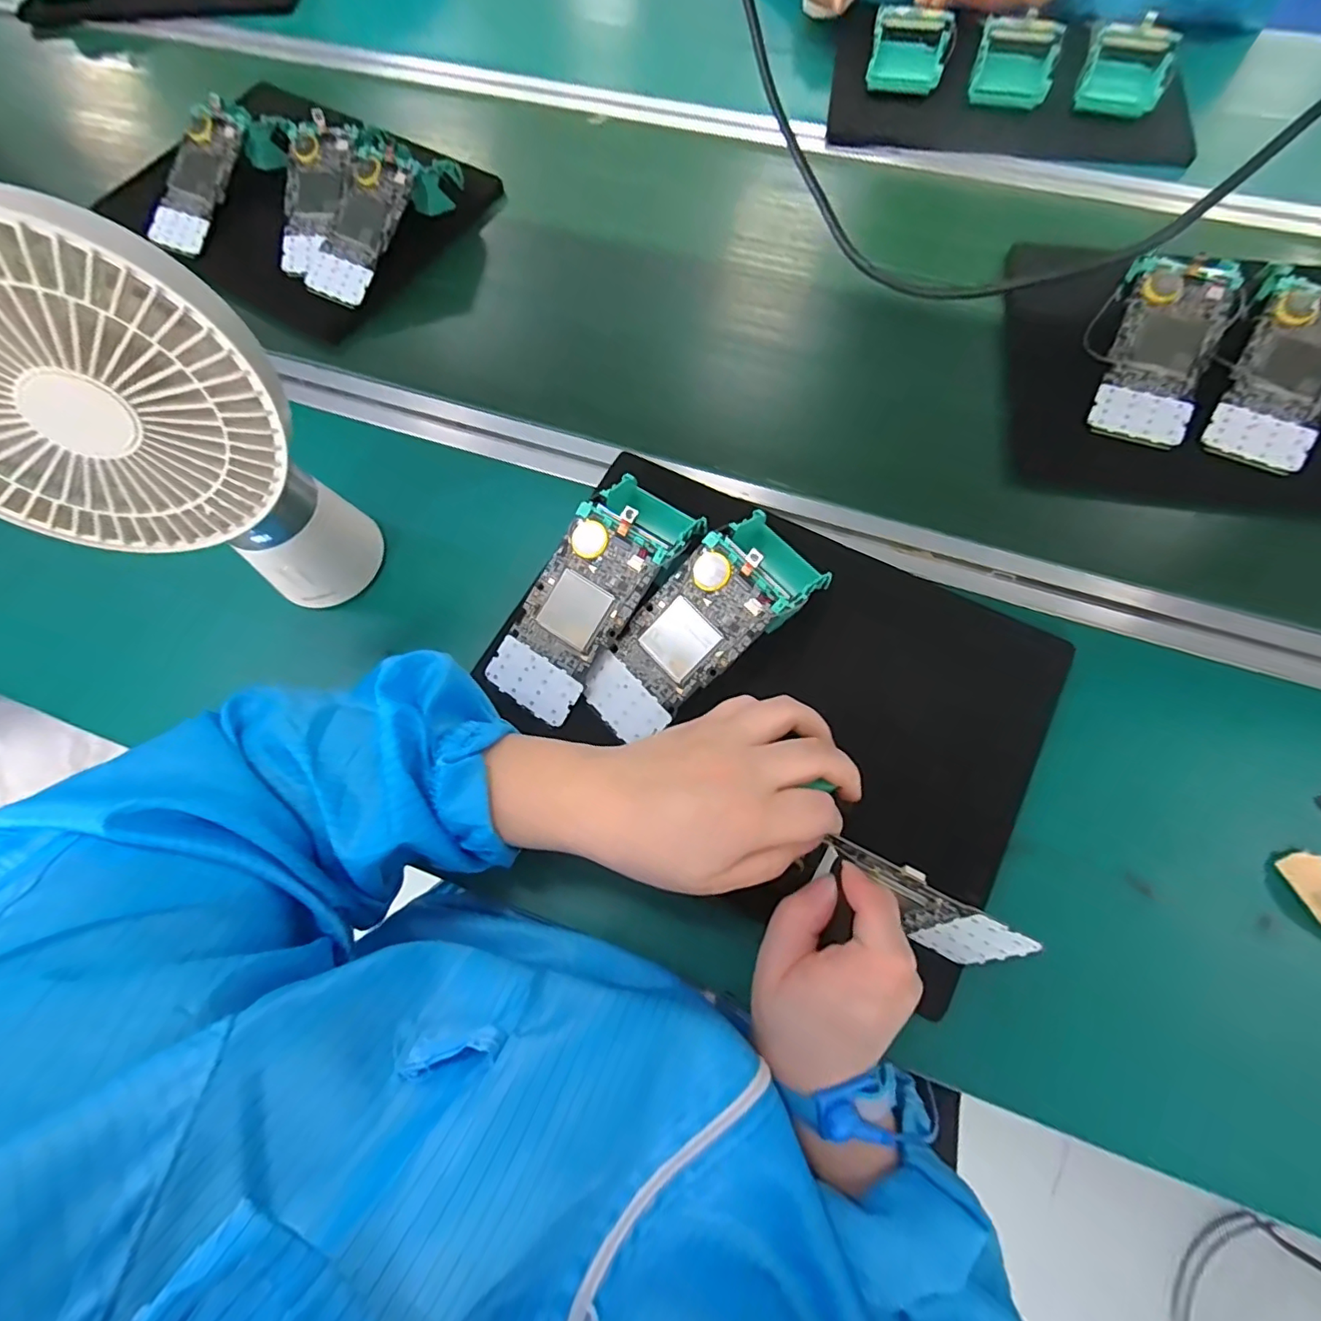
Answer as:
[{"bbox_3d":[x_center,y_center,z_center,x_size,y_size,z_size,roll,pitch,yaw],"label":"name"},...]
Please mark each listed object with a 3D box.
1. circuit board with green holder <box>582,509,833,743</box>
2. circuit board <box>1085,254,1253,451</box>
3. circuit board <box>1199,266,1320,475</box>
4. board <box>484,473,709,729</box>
[{"bbox_3d":[0.025,-0.022,0.368,0.169,0.051,0.074,-43,75,2],"label":"circuit board with green holder"},{"bbox_3d":[0.386,-0.239,0.434,0.070,0.015,0.148,20,91,8],"label":"circuit board"},{"bbox_3d":[0.470,-0.214,0.420,0.069,0.015,0.149,24,91,9],"label":"circuit board"},{"bbox_3d":[-0.045,-0.046,0.371,0.068,0.044,0.169,36,76,12],"label":"board"}]

